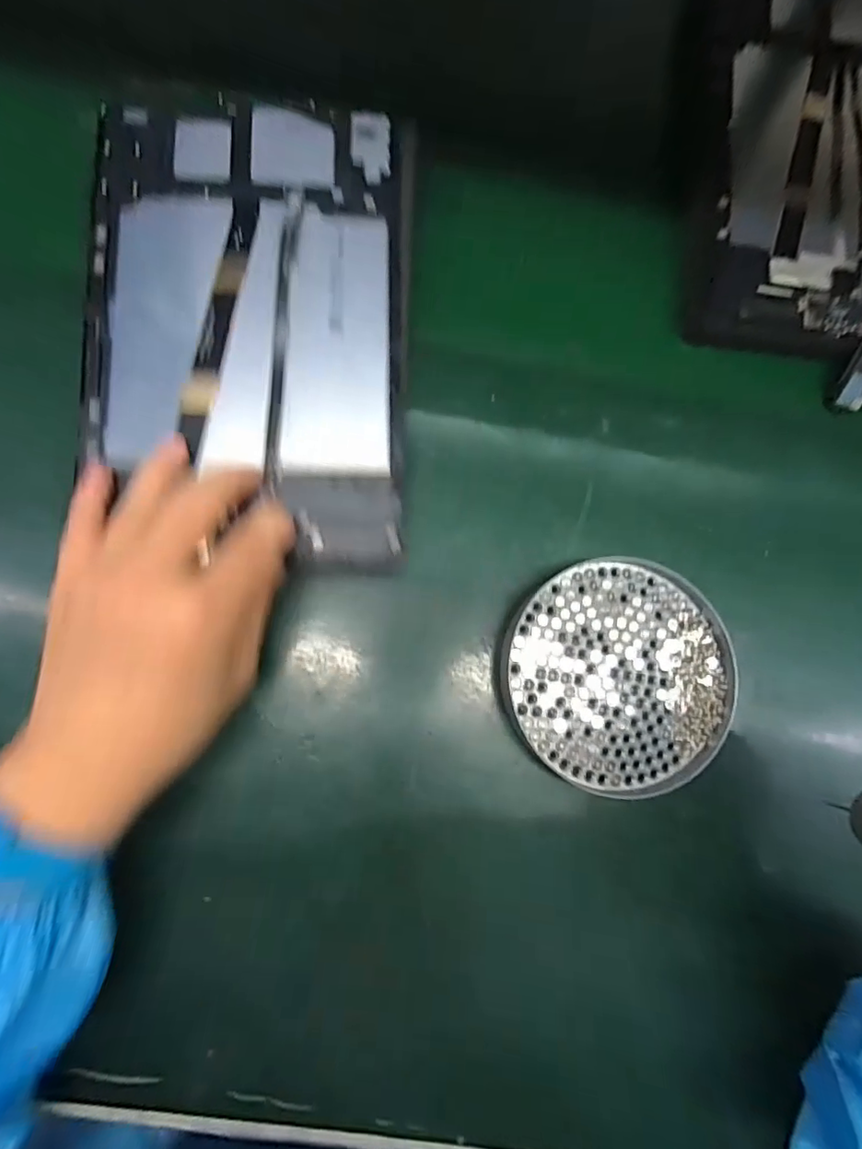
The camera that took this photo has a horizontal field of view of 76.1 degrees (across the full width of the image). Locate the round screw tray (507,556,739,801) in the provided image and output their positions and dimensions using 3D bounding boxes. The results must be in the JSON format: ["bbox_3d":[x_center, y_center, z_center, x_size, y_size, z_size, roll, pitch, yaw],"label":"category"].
[{"bbox_3d":[0.095,0.050,0.282,0.109,0.026,0.111,0,86,-4],"label":"round screw tray"}]

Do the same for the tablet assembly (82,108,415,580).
[{"bbox_3d":[-0.087,-0.122,0.273,0.152,0.017,0.231,3,83,-4],"label":"tablet assembly"}]

